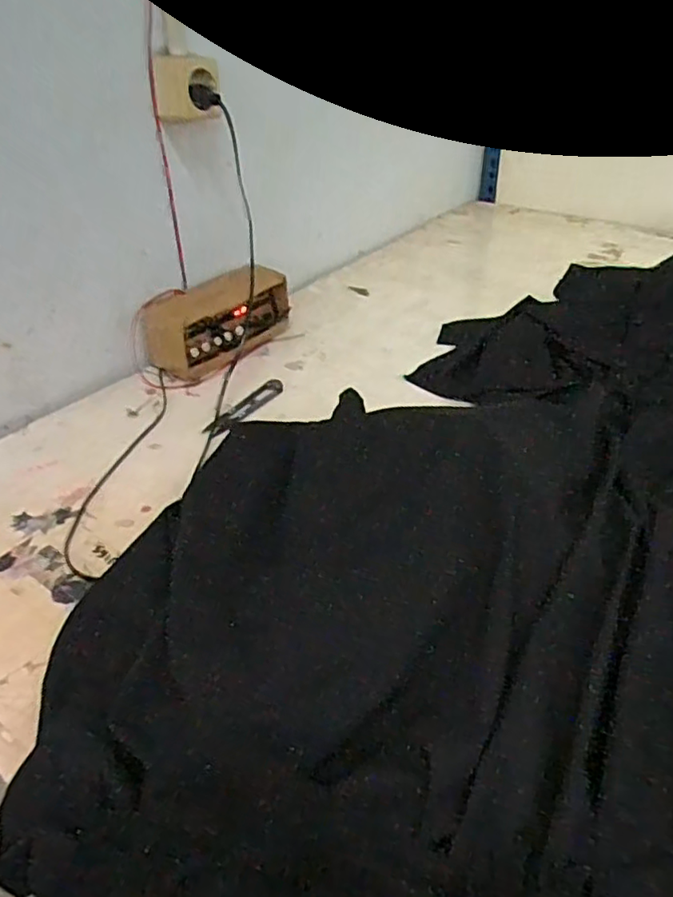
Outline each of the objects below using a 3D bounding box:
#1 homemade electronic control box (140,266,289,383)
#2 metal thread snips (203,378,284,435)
[{"bbox_3d":[-0.144,-0.164,0.782,0.078,0.088,0.184,27,46,32],"label":"homemade electronic control box"},{"bbox_3d":[-0.099,-0.048,0.692,0.024,0.008,0.117,21,43,27],"label":"metal thread snips"}]

